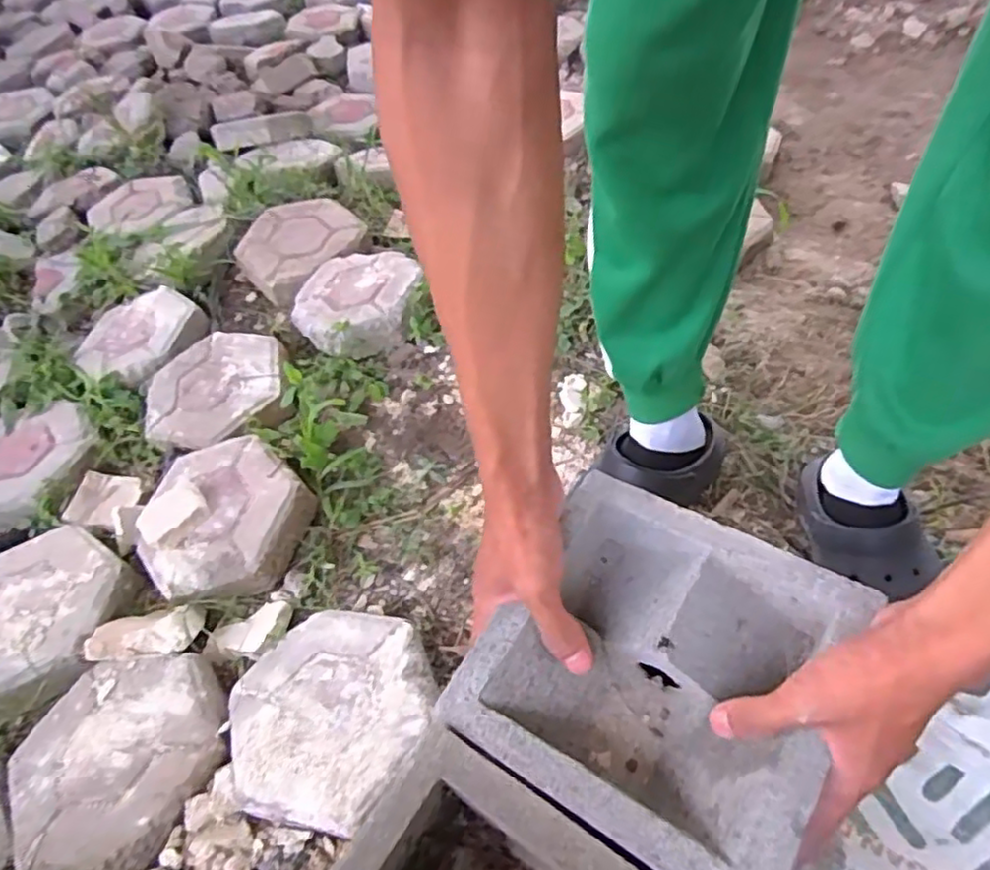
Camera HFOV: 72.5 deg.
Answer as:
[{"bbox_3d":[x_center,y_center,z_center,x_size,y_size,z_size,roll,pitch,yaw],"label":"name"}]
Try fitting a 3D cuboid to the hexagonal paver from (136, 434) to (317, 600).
[{"bbox_3d":[-0.336,0.100,0.820,0.211,0.052,0.193,32,60,27],"label":"hexagonal paver"}]

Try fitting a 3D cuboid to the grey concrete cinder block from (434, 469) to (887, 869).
[{"bbox_3d":[0.098,0.145,0.418,0.192,0.065,0.195,25,58,24],"label":"grey concrete cinder block"}]

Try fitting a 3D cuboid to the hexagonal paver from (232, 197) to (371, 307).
[{"bbox_3d":[-0.325,-0.330,1.116,0.203,0.044,0.208,35,62,29],"label":"hexagonal paver"}]

